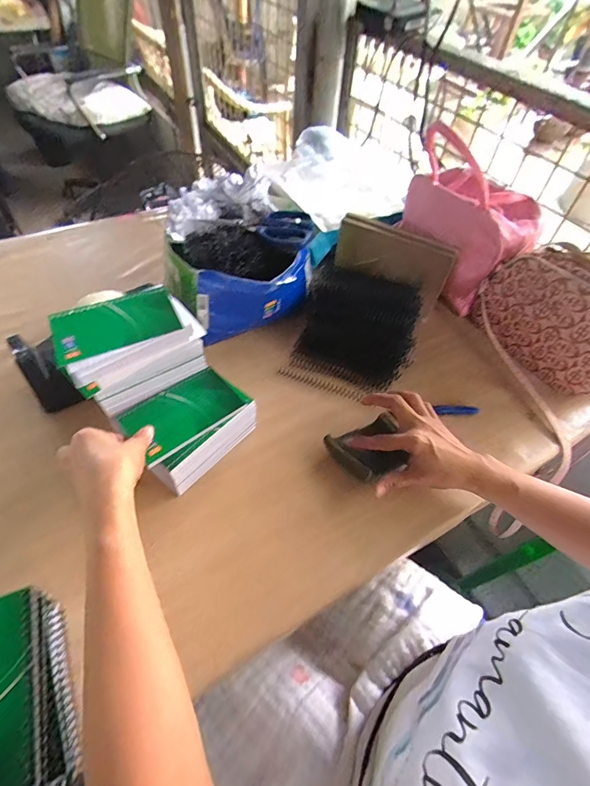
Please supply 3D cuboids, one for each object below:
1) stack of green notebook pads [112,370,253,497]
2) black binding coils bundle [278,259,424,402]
[{"bbox_3d":[-0.127,0.039,0.477,0.100,0.056,0.131,37,59,21],"label":"stack of green notebook pads"},{"bbox_3d":[0.093,-0.096,0.580,0.175,0.081,0.176,17,54,9],"label":"black binding coils bundle"}]

